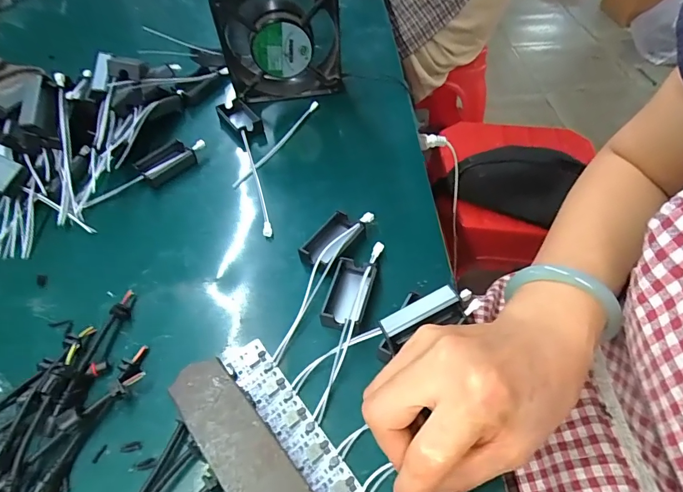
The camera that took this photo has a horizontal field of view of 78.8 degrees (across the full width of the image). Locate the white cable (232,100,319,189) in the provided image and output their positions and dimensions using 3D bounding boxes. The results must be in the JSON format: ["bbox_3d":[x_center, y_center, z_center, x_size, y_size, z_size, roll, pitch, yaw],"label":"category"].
[{"bbox_3d":[-0.065,-0.107,0.427,0.009,0.011,0.143,23,55,18],"label":"white cable"}]

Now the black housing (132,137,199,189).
[{"bbox_3d":[-0.172,-0.081,0.404,0.033,0.015,0.050,32,59,25],"label":"black housing"}]

